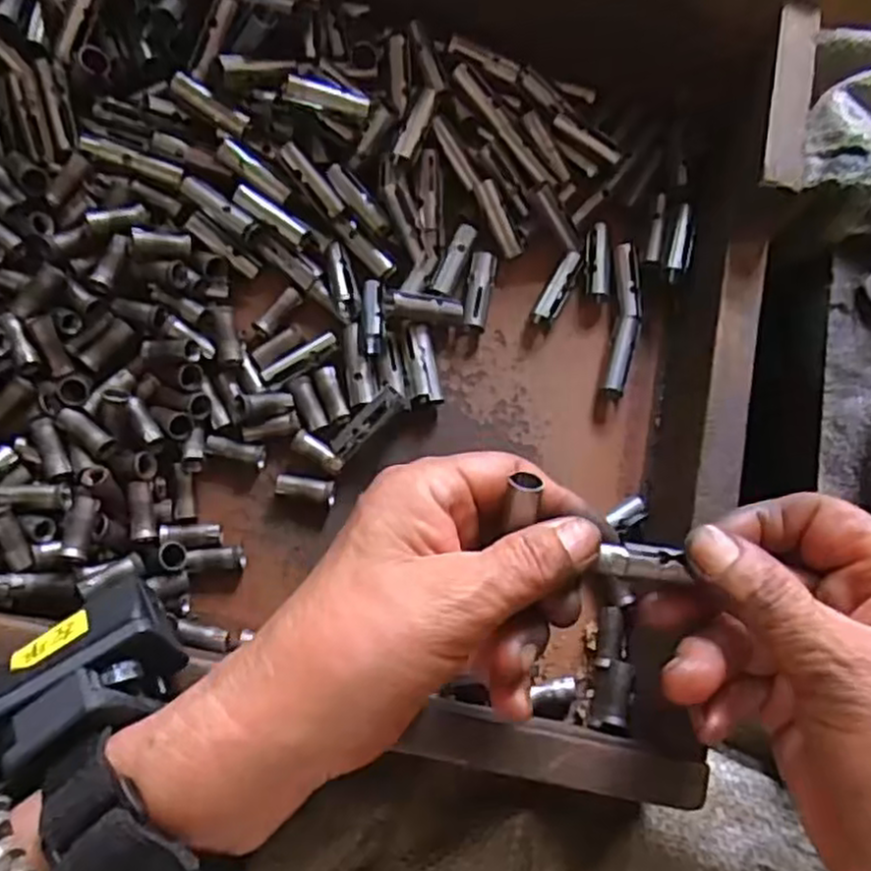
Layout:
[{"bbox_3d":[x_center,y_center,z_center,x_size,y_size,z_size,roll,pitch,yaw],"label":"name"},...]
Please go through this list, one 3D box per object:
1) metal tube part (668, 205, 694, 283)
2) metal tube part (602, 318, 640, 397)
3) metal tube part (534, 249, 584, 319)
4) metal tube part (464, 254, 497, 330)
[{"bbox_3d":[0.114,-0.091,0.349,0.008,0.007,0.038,13,76,5],"label":"metal tube part"},{"bbox_3d":[0.085,-0.037,0.347,0.009,0.010,0.037,16,77,6],"label":"metal tube part"},{"bbox_3d":[0.059,-0.070,0.352,0.010,0.010,0.036,28,78,8],"label":"metal tube part"},{"bbox_3d":[0.020,-0.067,0.351,0.012,0.013,0.038,11,76,5],"label":"metal tube part"}]

